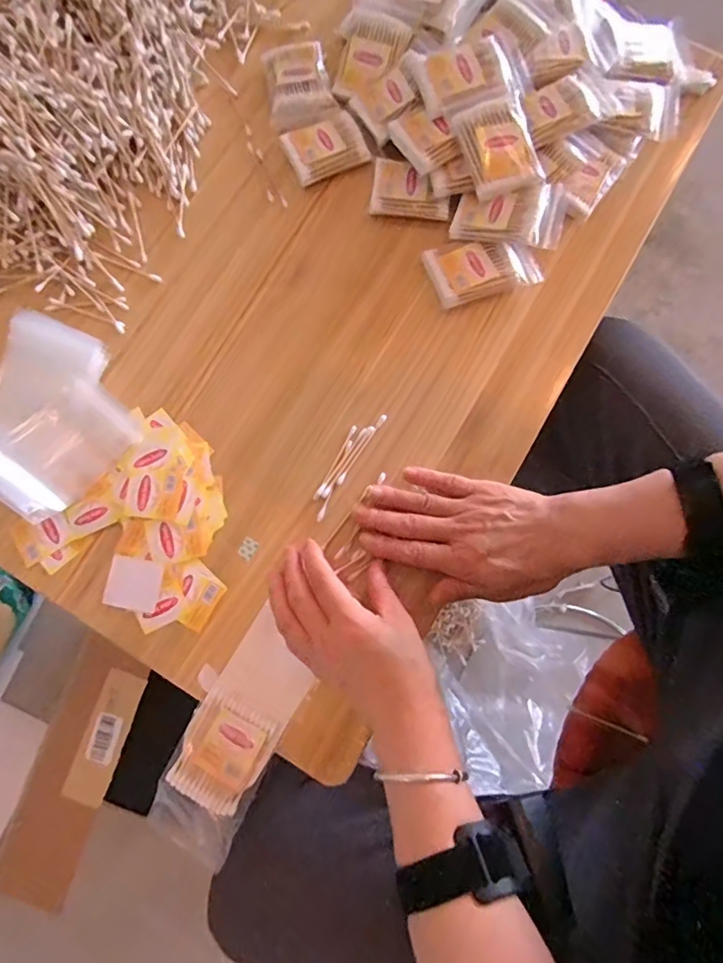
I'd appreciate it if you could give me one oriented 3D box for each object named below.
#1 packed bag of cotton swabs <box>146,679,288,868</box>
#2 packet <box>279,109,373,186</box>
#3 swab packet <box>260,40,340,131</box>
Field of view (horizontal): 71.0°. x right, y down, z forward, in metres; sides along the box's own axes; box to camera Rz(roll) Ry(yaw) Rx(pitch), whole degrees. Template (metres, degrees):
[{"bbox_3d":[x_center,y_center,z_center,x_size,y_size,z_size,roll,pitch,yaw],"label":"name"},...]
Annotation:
[{"bbox_3d":[-0.115,0.227,0.394,0.070,0.013,0.115,24,79,6],"label":"packed bag of cotton swabs"},{"bbox_3d":[-0.035,-0.330,0.500,0.076,0.011,0.055,-23,78,-4],"label":"packet"},{"bbox_3d":[-0.067,-0.410,0.520,0.068,0.008,0.101,-16,78,-2],"label":"swab packet"}]

